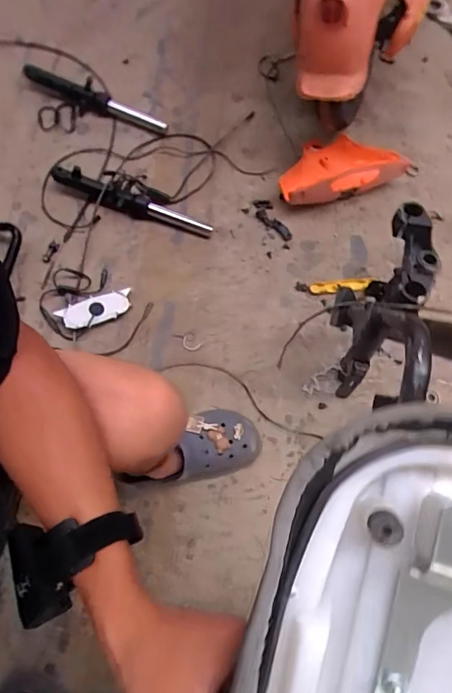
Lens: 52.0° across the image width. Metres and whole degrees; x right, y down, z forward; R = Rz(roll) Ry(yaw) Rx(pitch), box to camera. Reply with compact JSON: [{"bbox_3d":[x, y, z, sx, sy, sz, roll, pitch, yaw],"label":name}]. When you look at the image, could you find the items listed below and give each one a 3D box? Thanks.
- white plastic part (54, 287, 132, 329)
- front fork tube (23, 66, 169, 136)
[{"bbox_3d":[-0.256,-0.074,0.910,0.137,0.016,0.054,-21,70,-11],"label":"white plastic part"},{"bbox_3d":[-0.305,-0.578,1.089,0.348,0.060,0.070,22,68,6],"label":"front fork tube"}]

